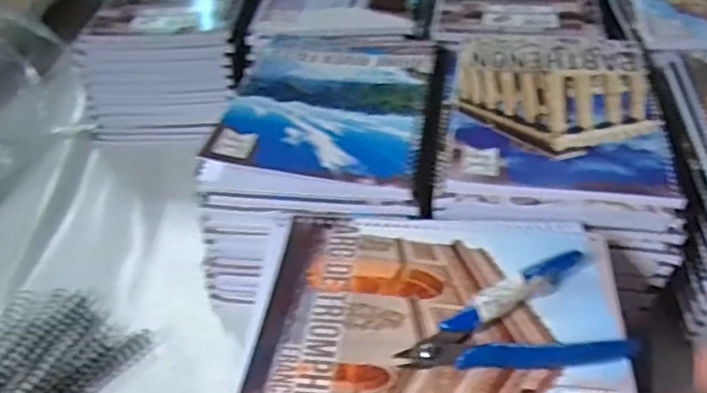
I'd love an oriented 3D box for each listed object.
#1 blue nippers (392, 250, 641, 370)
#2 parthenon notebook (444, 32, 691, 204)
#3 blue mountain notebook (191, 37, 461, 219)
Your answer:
[{"bbox_3d":[0.084,0.070,0.343,0.118,0.013,0.064,-16,44,-11],"label":"blue nippers"},{"bbox_3d":[0.145,-0.068,0.482,0.151,0.006,0.198,4,43,10],"label":"parthenon notebook"},{"bbox_3d":[-0.013,-0.071,0.505,0.162,0.019,0.204,5,41,6],"label":"blue mountain notebook"}]

